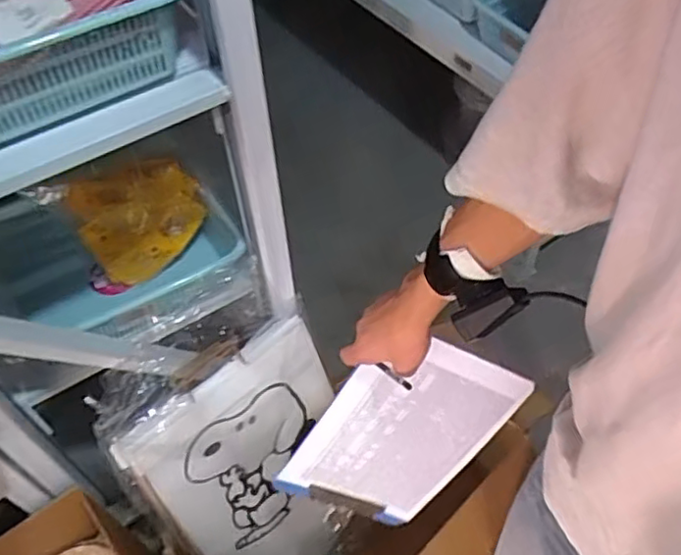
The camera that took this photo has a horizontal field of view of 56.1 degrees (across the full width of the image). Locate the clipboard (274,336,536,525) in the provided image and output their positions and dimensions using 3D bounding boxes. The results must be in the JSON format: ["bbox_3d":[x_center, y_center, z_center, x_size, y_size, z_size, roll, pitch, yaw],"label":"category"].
[{"bbox_3d":[0.074,0.201,0.801,0.219,0.299,0.013,23,28,-18],"label":"clipboard"}]

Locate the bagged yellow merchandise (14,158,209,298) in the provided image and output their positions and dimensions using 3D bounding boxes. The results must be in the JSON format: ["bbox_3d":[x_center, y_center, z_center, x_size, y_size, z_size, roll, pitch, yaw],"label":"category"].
[{"bbox_3d":[-0.353,-0.097,1.097,0.237,0.198,0.070,-24,15,-14],"label":"bagged yellow merchandise"}]

